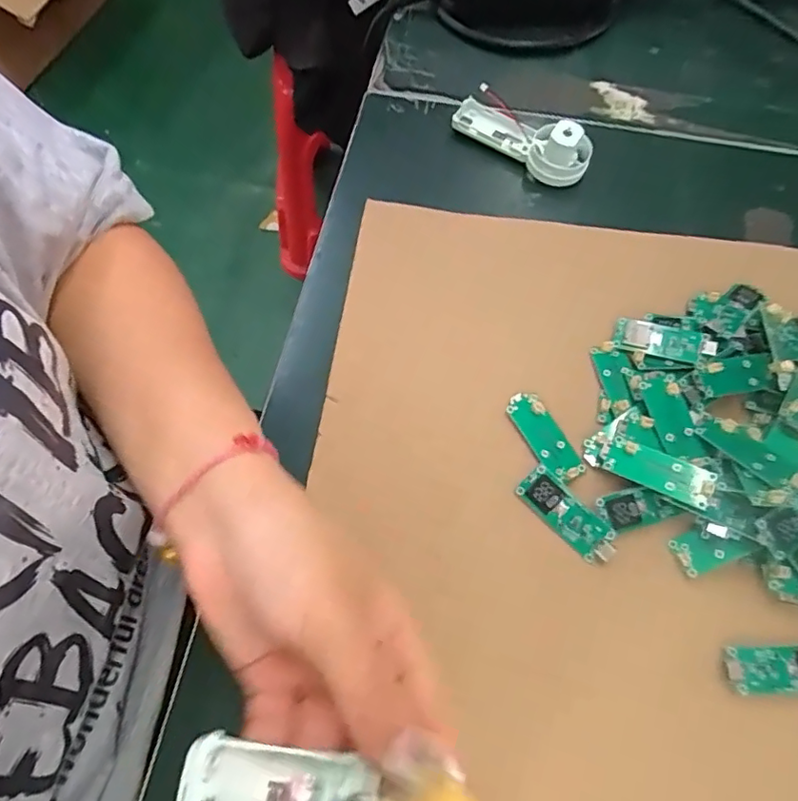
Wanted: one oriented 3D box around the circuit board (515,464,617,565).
[{"bbox_3d":[0.081,0.055,0.266,0.019,0.004,0.051,-42,73,-18],"label":"circuit board"}]

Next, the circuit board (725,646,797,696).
[{"bbox_3d":[0.167,0.116,0.240,0.049,0.004,0.018,1,65,-1],"label":"circuit board"}]

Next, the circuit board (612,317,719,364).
[{"bbox_3d":[0.143,-0.032,0.301,0.050,0.004,0.018,17,77,16],"label":"circuit board"}]

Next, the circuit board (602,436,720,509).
[{"bbox_3d":[0.124,0.034,0.266,0.047,0.004,0.018,24,80,23],"label":"circuit board"}]

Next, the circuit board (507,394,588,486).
[{"bbox_3d":[0.075,0.018,0.285,0.019,0.005,0.050,-27,69,-13],"label":"circuit board"}]

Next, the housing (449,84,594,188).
[{"bbox_3d":[0.082,-0.177,0.364,0.090,0.030,0.034,36,69,14],"label":"housing"}]

